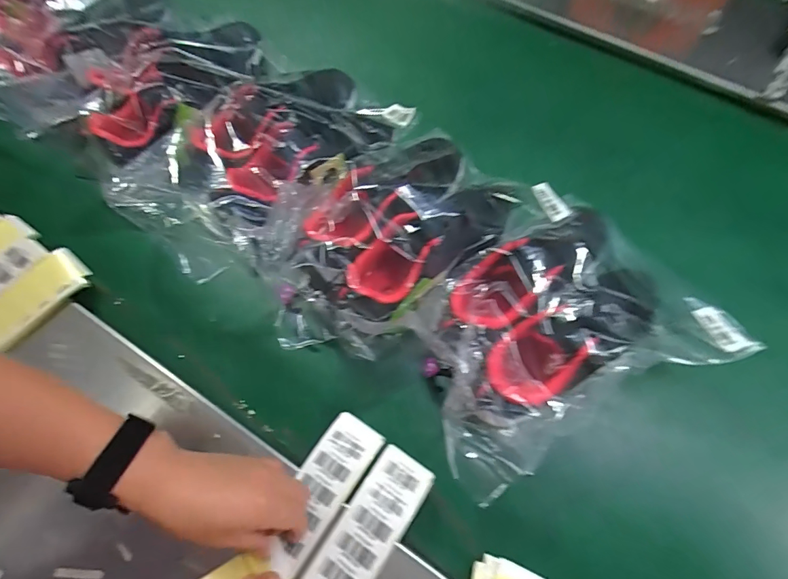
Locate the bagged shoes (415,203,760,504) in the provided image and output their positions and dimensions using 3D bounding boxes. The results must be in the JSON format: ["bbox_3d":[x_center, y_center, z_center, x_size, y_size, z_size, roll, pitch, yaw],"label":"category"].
[{"bbox_3d":[0.166,0.044,0.464,0.317,0.107,0.226,-26,69,-10],"label":"bagged shoes"}]

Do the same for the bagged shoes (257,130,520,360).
[{"bbox_3d":[-0.003,-0.072,0.488,0.183,0.144,0.304,42,74,16],"label":"bagged shoes"}]

